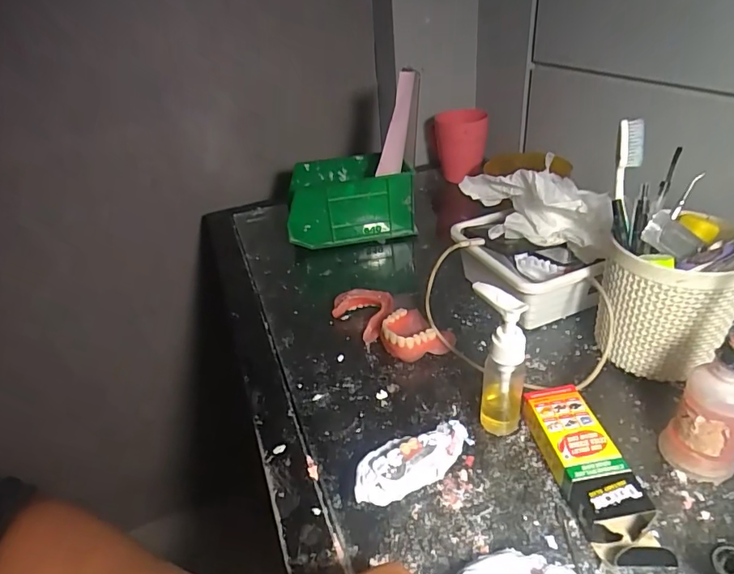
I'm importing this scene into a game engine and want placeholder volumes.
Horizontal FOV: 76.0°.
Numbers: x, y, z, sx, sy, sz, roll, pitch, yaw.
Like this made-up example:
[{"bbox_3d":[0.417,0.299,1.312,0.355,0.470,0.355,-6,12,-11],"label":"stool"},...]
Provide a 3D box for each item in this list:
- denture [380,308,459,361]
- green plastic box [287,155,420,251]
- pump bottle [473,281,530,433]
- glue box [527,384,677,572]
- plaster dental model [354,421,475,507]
[{"bbox_3d":[0.048,0.045,0.443,0.063,0.029,0.055,-29,40,-30],"label":"denture"},{"bbox_3d":[-0.025,-0.116,0.643,0.167,0.093,0.098,-7,34,0],"label":"green plastic box"},{"bbox_3d":[0.093,0.055,0.335,0.038,0.114,0.026,10,37,24],"label":"pump bottle"},{"bbox_3d":[0.145,0.120,0.309,0.039,0.027,0.120,-9,34,-3],"label":"glue box"},{"bbox_3d":[0.029,0.120,0.320,0.081,0.038,0.027,-18,35,-17],"label":"plaster dental model"}]

